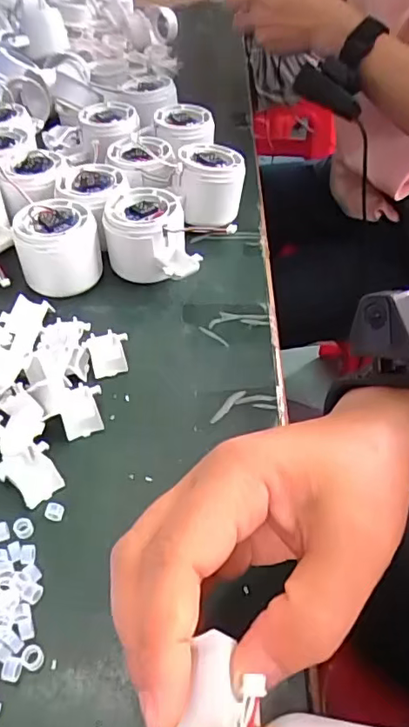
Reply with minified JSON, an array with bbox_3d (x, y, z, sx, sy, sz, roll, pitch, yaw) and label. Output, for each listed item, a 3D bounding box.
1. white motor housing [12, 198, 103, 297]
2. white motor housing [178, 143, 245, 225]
[{"bbox_3d":[-0.108,-0.088,0.409,0.057,0.045,0.057,-10,46,-11],"label":"white motor housing"},{"bbox_3d":[0.005,-0.149,0.466,0.052,0.055,0.052,-3,45,-4],"label":"white motor housing"}]

